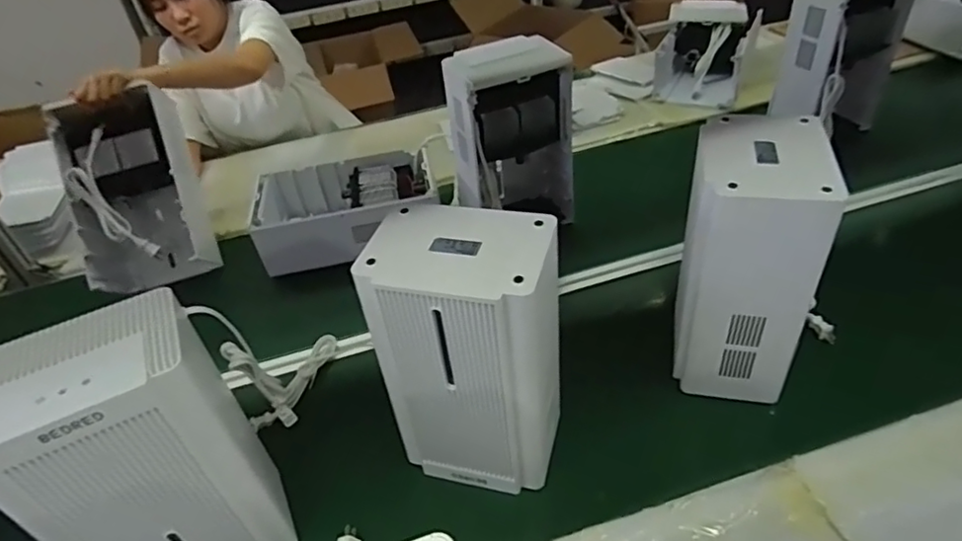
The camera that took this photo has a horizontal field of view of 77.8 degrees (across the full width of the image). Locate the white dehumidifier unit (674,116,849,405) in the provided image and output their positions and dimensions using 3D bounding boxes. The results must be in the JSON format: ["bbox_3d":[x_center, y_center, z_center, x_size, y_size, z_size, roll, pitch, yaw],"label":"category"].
[{"bbox_3d":[0.350,-0.013,0.791,0.140,0.318,0.175,5,39,15],"label":"white dehumidifier unit"}]

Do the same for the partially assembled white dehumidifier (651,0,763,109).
[{"bbox_3d":[0.584,-0.566,1.543,0.222,0.176,0.291,10,40,21],"label":"partially assembled white dehumidifier"}]

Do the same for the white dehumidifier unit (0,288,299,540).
[{"bbox_3d":[-0.359,0.208,0.647,0.195,0.323,0.135,-22,40,-19],"label":"white dehumidifier unit"}]

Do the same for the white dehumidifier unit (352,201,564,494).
[{"bbox_3d":[-0.012,0.107,0.727,0.193,0.342,0.134,7,39,18],"label":"white dehumidifier unit"}]

